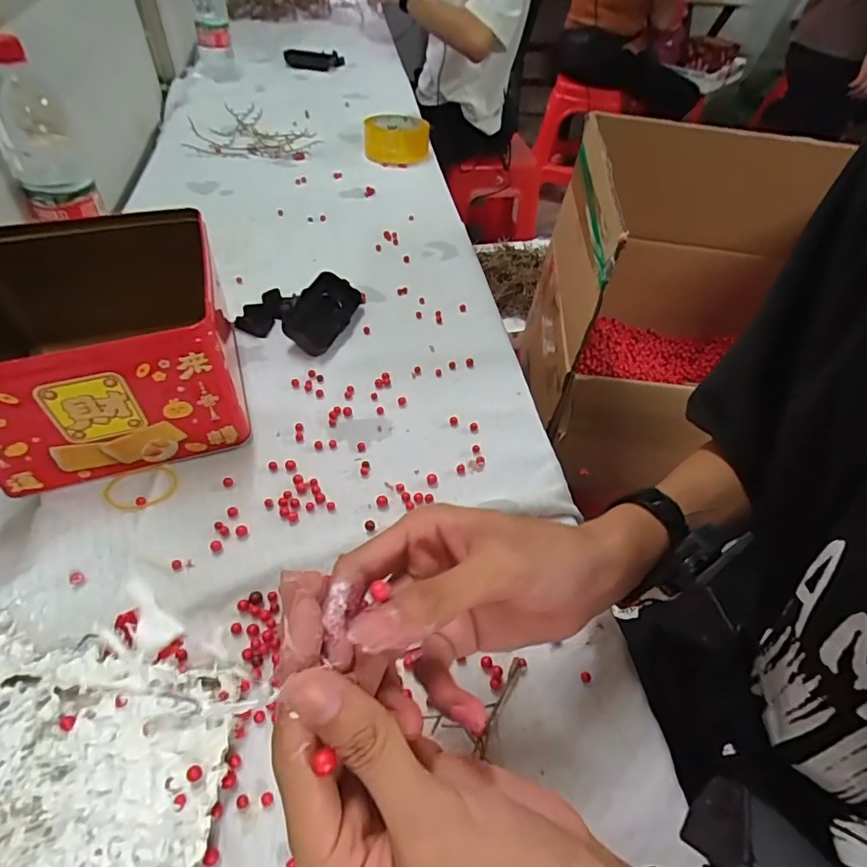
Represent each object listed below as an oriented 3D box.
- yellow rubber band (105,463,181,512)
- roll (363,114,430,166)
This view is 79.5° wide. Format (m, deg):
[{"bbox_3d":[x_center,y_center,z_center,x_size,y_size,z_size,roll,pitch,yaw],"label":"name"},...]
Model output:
[{"bbox_3d":[-0.225,0.041,0.399,0.052,0.005,0.041,-14,51,-17],"label":"yellow rubber band"},{"bbox_3d":[-0.062,-0.495,0.890,0.110,0.059,0.105,1,48,-5],"label":"roll"}]

